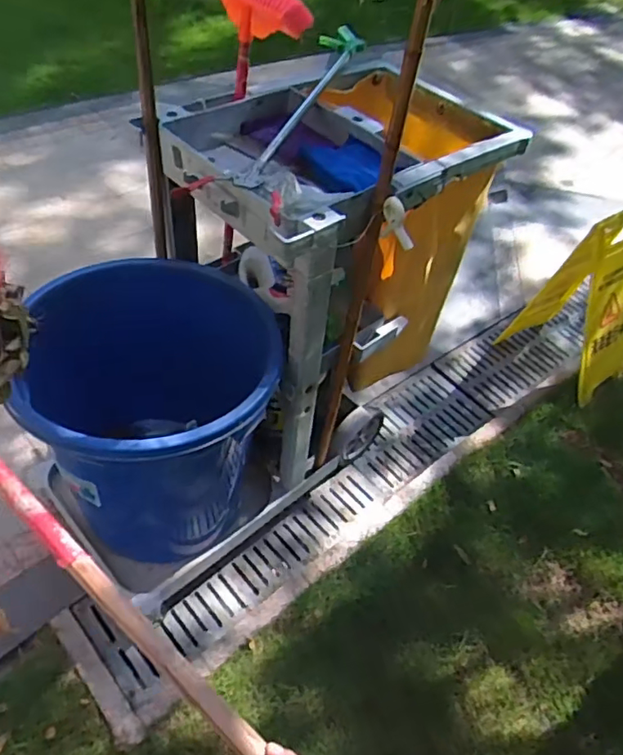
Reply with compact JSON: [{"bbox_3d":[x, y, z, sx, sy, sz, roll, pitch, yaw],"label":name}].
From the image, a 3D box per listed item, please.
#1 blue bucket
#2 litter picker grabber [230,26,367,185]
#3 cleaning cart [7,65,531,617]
[{"bbox_3d":[-0.313,0.111,1.250,0.512,0.580,0.459,-4,49,-9],"label":"blue bucket"},{"bbox_3d":[0.006,-0.572,1.150,0.108,0.036,0.715,13,48,6],"label":"litter picker grabber"},{"bbox_3d":[-0.107,-0.105,1.314,1.102,0.911,0.500,-34,60,-30],"label":"cleaning cart"}]

